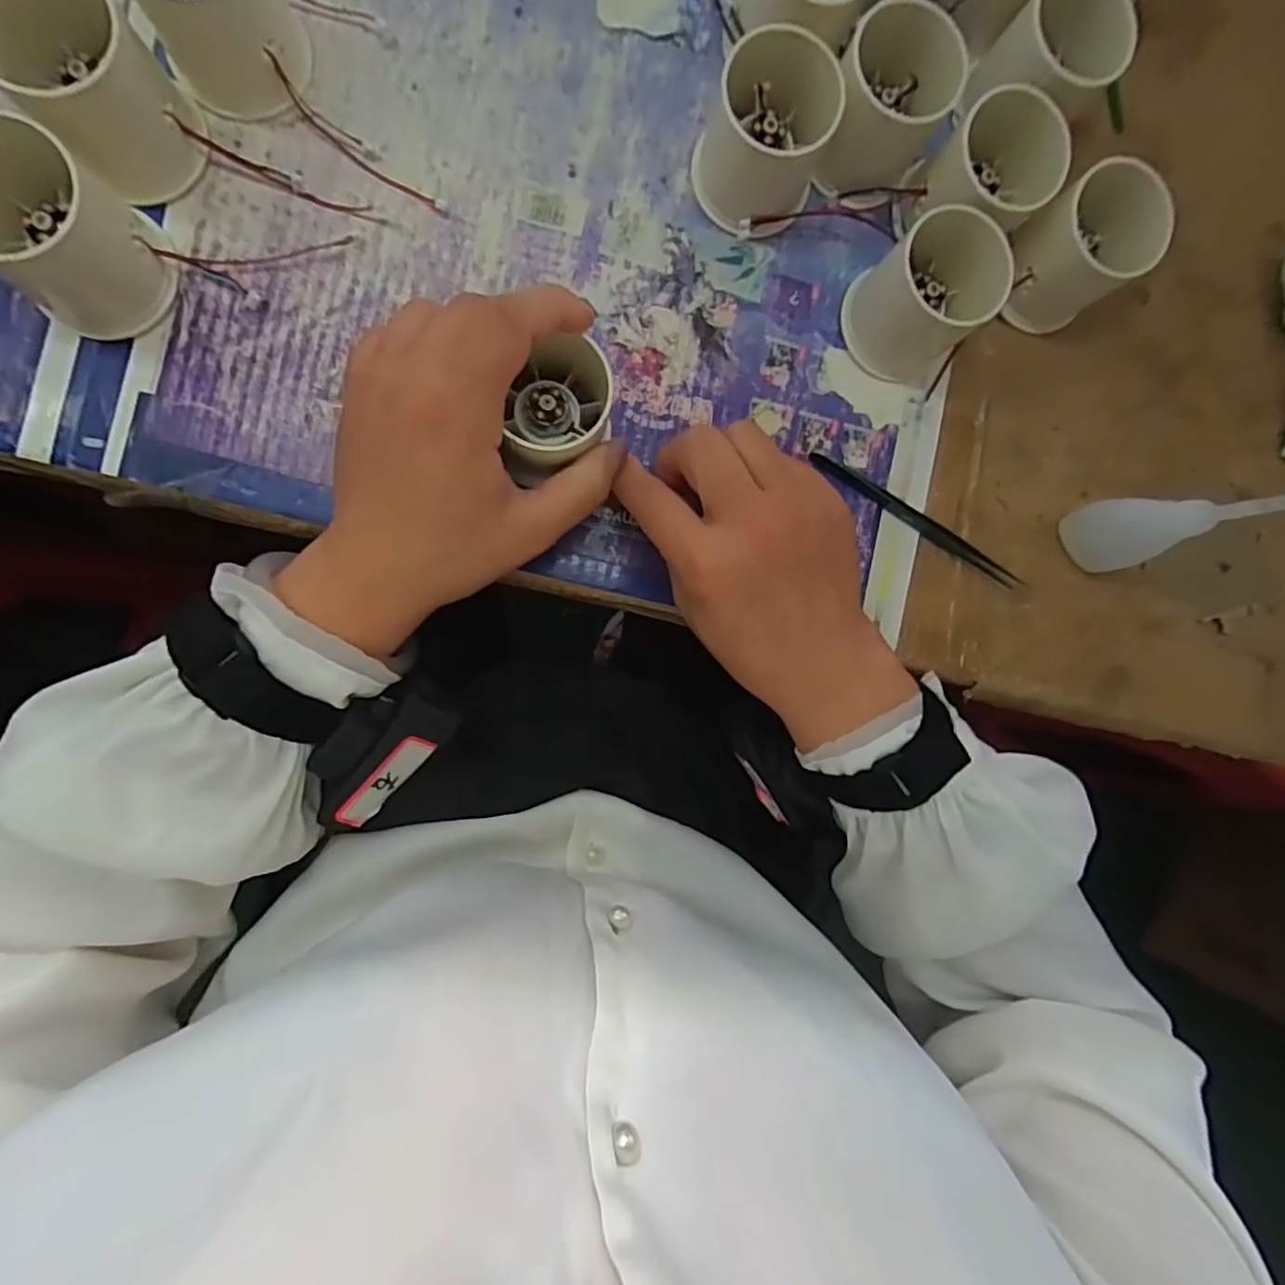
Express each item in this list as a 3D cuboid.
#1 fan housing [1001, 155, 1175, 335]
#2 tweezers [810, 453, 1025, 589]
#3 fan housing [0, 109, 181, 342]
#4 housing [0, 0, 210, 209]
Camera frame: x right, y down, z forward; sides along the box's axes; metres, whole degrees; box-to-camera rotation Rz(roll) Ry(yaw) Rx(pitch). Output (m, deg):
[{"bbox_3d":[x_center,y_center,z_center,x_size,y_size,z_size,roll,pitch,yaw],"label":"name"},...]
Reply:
[{"bbox_3d":[0.208,-0.187,0.299,0.050,0.052,0.050,0,91,-8],"label":"fan housing"},{"bbox_3d":[0.135,-0.060,0.306,0.121,0.006,0.008,31,87,-7],"label":"tweezers"},{"bbox_3d":[-0.220,-0.154,0.235,0.052,0.048,0.052,0,91,-8],"label":"fan housing"},{"bbox_3d":[-0.208,-0.212,0.233,0.055,0.055,0.050,0,91,-8],"label":"housing"}]

